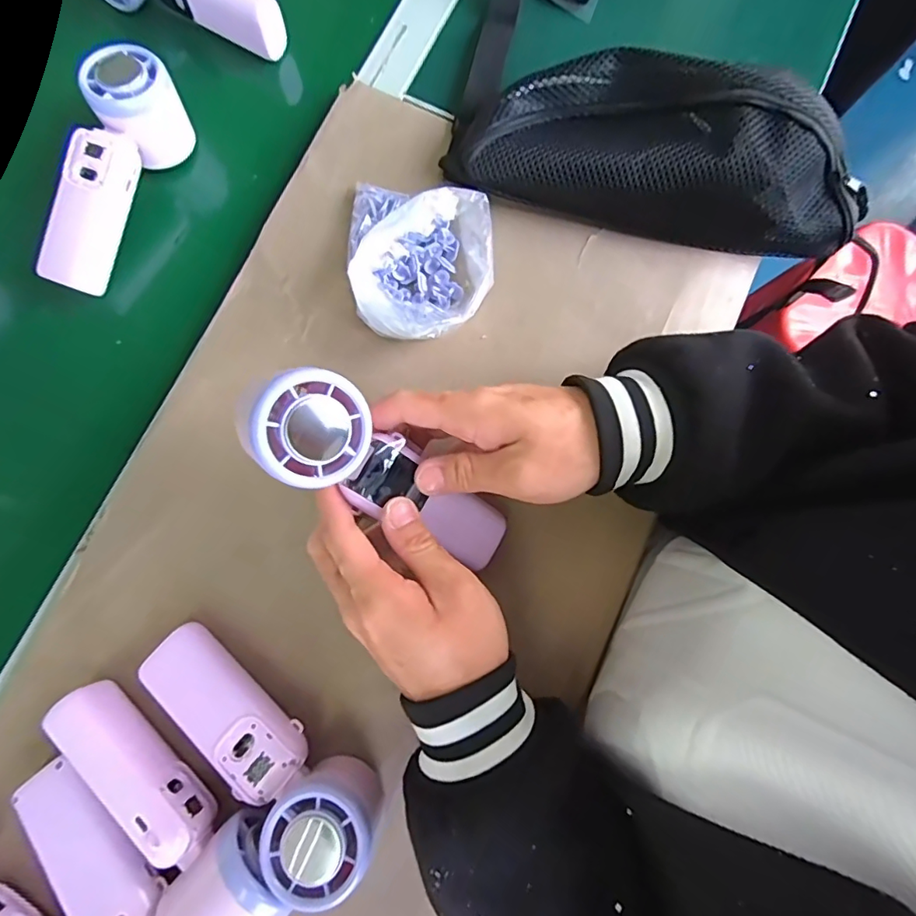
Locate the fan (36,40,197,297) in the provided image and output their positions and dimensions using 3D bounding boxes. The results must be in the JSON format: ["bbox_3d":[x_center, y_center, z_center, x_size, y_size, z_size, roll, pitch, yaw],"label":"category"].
[{"bbox_3d":[-0.244,-0.199,0.363,0.046,0.050,0.161,19,81,1],"label":"fan"}]

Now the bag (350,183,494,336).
[{"bbox_3d":[-0.024,-0.136,0.358,0.095,0.032,0.118,-5,81,-3],"label":"bag"}]

